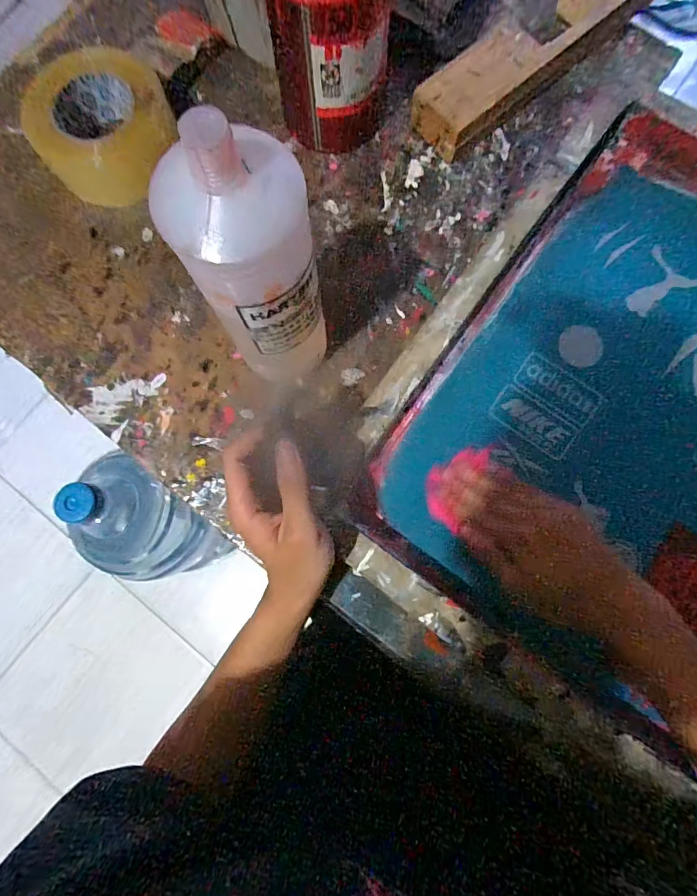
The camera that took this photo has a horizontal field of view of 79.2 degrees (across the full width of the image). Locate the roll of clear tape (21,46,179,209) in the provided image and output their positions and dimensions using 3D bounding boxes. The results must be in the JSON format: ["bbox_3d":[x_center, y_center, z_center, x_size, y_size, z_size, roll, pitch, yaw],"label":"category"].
[{"bbox_3d":[-0.255,-0.328,0.436,0.138,0.057,0.135,0,80,1],"label":"roll of clear tape"}]

